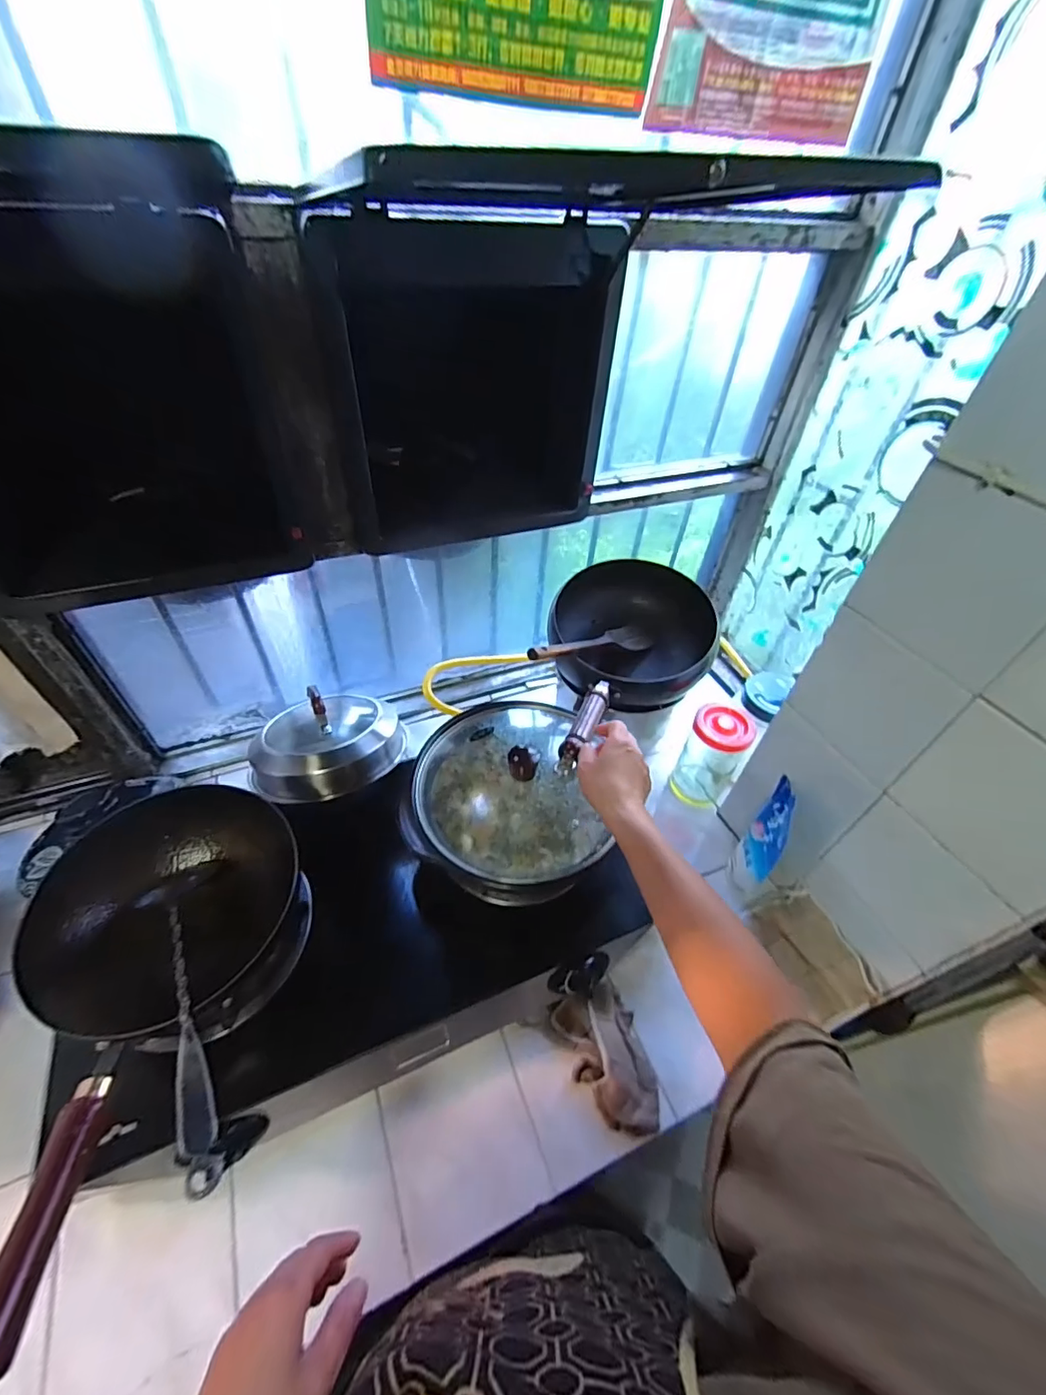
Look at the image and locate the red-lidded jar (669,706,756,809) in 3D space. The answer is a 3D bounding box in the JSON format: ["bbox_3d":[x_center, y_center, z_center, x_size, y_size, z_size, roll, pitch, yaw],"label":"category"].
[{"bbox_3d":[0.299,0.089,0.821,0.081,0.171,0.091,28,51,21],"label":"red-lidded jar"}]

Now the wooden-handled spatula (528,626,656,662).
[{"bbox_3d":[0.103,-0.084,0.807,0.278,0.027,0.063,-13,45,-45],"label":"wooden-handled spatula"}]

